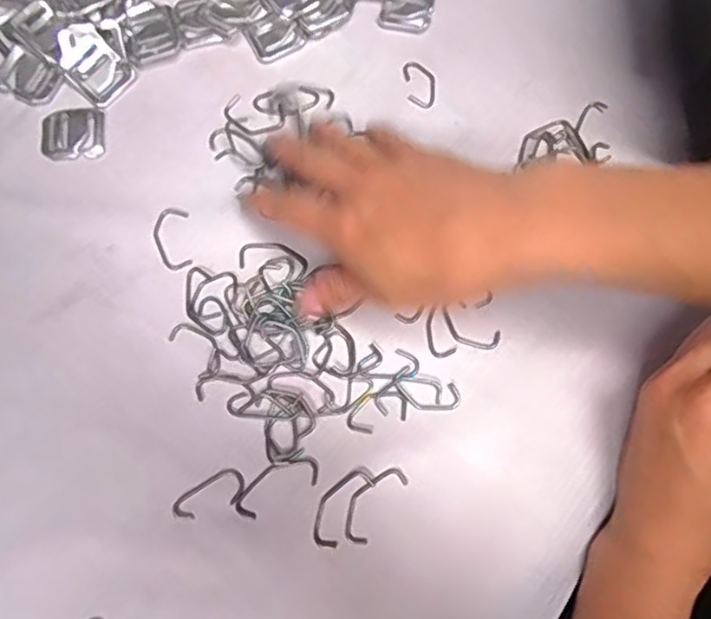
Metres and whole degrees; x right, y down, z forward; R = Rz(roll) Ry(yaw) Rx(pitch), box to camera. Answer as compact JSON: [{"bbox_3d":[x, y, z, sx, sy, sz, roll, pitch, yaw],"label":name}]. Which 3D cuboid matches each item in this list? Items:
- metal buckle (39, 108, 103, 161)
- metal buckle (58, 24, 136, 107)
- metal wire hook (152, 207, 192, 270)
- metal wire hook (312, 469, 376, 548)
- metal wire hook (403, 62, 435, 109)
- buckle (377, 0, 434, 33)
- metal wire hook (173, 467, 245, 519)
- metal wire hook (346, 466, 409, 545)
[{"bbox_3d":[-0.160,-0.099,0.359,0.034,0.004,0.030,-5,74,-2],"label":"metal buckle"},{"bbox_3d":[-0.152,-0.142,0.368,0.047,0.007,0.031,43,78,10],"label":"metal buckle"},{"bbox_3d":[-0.099,-0.039,0.344,0.019,0.004,0.035,-6,74,-2],"label":"metal wire hook"},{"bbox_3d":[-0.008,0.093,0.303,0.018,0.004,0.039,33,77,8],"label":"metal wire hook"},{"bbox_3d":[0.038,-0.132,0.374,0.017,0.004,0.030,-9,75,-3],"label":"metal wire hook"},{"bbox_3d":[0.031,-0.182,0.386,0.030,0.004,0.031,10,75,2],"label":"buckle"},{"bbox_3d":[-0.070,0.090,0.308,0.036,0.004,0.017,-32,77,-9],"label":"metal wire hook"},{"bbox_3d":[0.008,0.091,0.304,0.017,0.004,0.040,36,77,9],"label":"metal wire hook"}]

